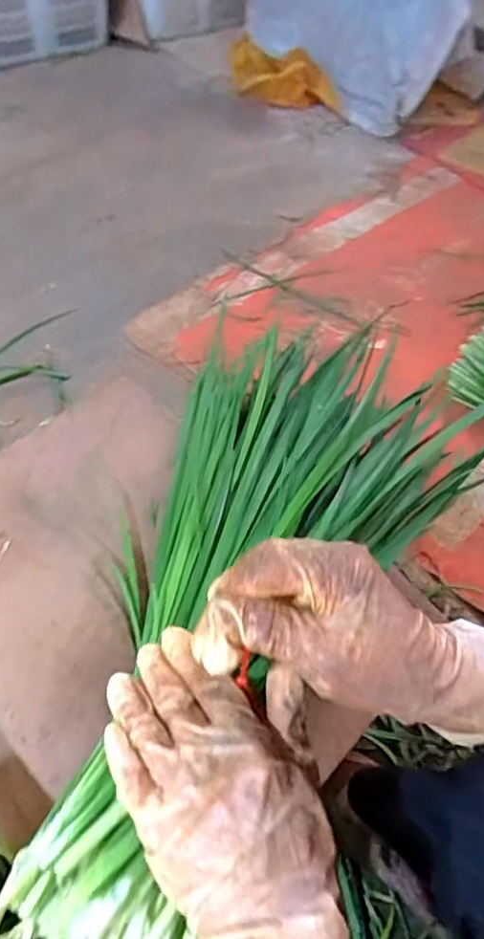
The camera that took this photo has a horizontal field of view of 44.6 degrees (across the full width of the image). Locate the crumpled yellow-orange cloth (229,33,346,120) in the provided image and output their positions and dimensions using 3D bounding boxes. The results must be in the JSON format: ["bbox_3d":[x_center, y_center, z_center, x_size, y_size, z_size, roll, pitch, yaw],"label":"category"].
[{"bbox_3d":[0.103,-1.000,1.506,0.329,0.125,0.137,31,57,16],"label":"crumpled yellow-orange cloth"}]

